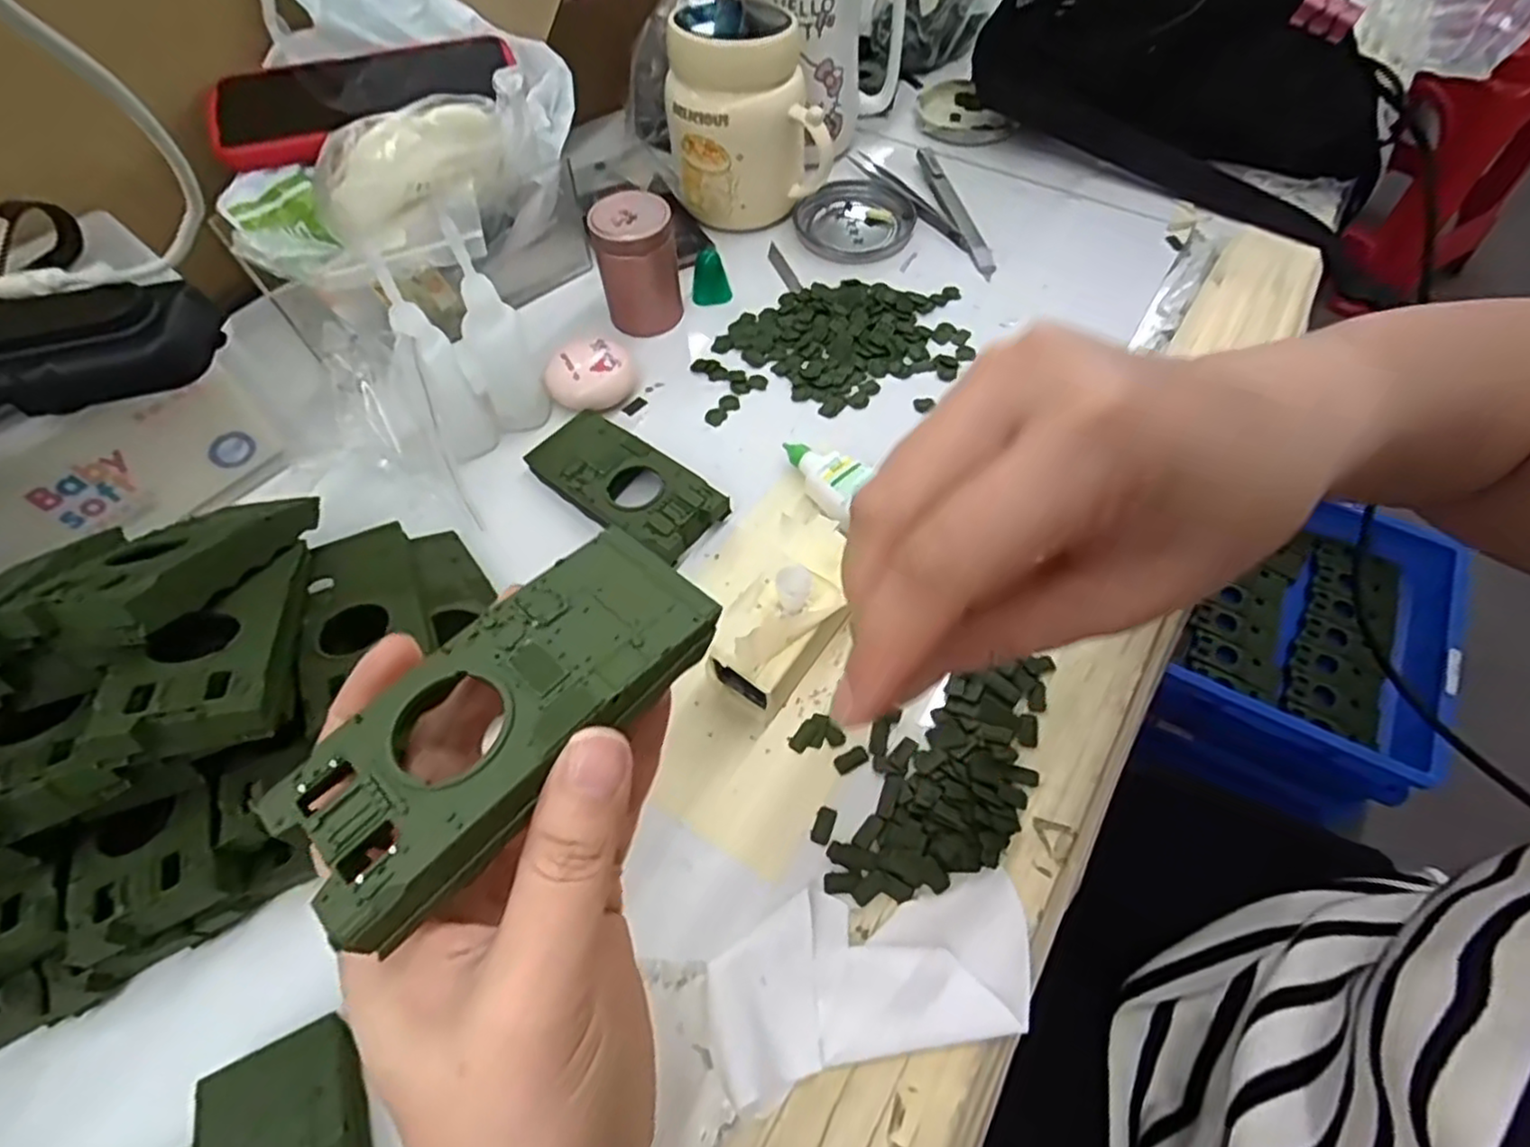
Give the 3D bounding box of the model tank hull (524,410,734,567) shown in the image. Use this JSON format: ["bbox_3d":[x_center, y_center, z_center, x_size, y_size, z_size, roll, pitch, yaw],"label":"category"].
[{"bbox_3d":[-0.070,-0.045,0.356,0.103,0.019,0.046,35,66,21],"label":"model tank hull"}]

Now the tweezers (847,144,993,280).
[{"bbox_3d":[0.115,-0.255,0.482,0.048,0.008,0.153,-23,60,-11],"label":"tweezers"}]

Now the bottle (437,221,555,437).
[{"bbox_3d":[-0.137,-0.119,0.353,0.037,0.103,0.026,-23,61,-12],"label":"bottle"}]

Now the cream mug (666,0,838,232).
[{"bbox_3d":[-0.011,-0.293,0.448,0.097,0.112,0.090,-5,59,-1],"label":"cream mug"}]

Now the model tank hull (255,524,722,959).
[{"bbox_3d":[-0.060,0.031,0.169,0.049,0.011,0.101,34,64,21],"label":"model tank hull"}]

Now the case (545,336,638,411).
[{"bbox_3d":[-0.095,-0.108,0.392,0.048,0.024,0.037,-18,60,-9],"label":"case"}]

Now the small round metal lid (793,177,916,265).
[{"bbox_3d":[0.060,-0.236,0.476,0.078,0.011,0.084,-1,59,2],"label":"small round metal lid"}]

